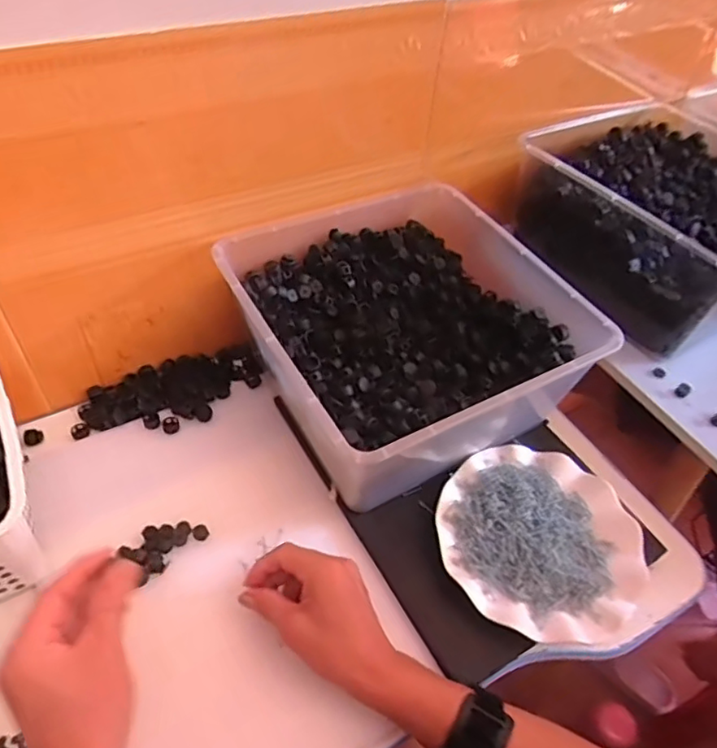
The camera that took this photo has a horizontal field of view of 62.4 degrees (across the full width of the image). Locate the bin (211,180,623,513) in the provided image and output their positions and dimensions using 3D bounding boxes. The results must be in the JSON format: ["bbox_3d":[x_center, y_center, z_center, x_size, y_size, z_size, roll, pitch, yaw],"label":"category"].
[{"bbox_3d":[0.049,-0.044,0.618,0.306,0.129,0.300,-22,55,-23],"label":"bin"}]

